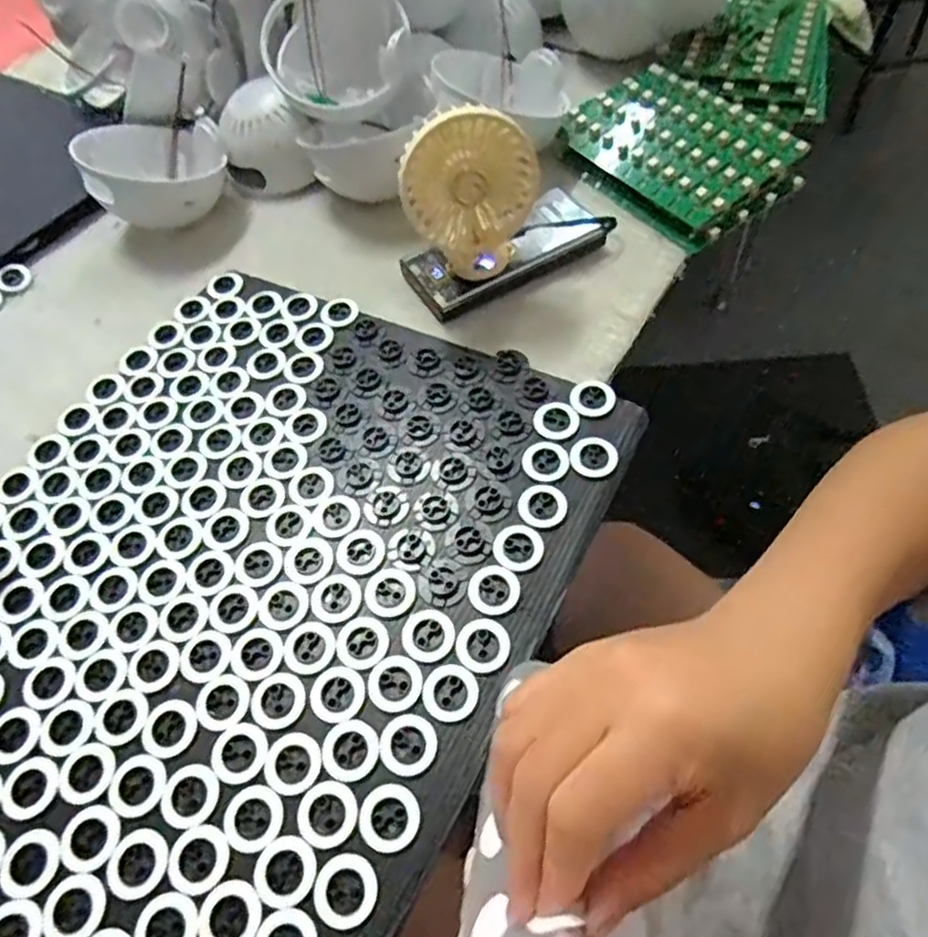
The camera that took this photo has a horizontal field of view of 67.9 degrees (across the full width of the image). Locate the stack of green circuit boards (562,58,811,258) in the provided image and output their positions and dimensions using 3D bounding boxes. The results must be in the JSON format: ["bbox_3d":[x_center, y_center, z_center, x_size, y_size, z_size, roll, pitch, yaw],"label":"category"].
[{"bbox_3d":[0.179,-0.268,0.586,0.147,0.040,0.189,-32,59,-15],"label":"stack of green circuit boards"}]

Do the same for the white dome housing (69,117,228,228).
[{"bbox_3d":[-0.259,-0.252,0.593,0.114,0.073,0.112,-25,57,-11],"label":"white dome housing"}]

